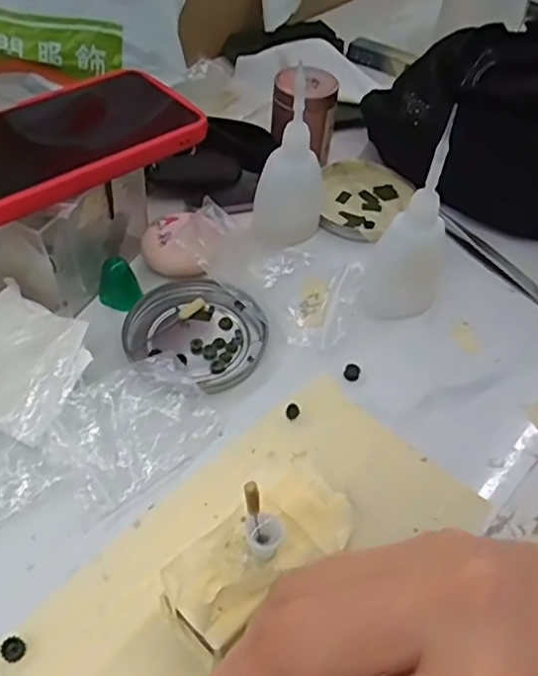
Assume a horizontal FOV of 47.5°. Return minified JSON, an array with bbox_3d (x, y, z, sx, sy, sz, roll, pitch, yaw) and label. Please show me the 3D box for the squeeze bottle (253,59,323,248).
[{"bbox_3d":[0.014,-0.104,0.369,0.041,0.107,0.036,7,50,2],"label":"squeeze bottle"}]

